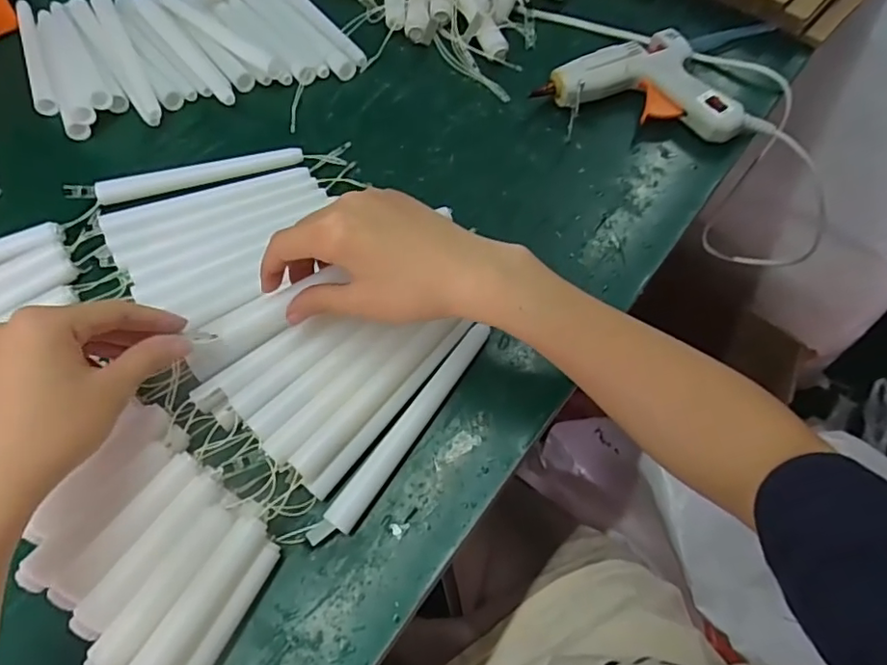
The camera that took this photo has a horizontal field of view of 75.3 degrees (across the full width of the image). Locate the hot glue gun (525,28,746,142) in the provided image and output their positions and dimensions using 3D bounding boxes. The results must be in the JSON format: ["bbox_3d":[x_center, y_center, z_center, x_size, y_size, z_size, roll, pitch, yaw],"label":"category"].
[{"bbox_3d":[0.149,-0.173,0.440,0.120,0.030,0.107,-20,65,-9],"label":"hot glue gun"}]

